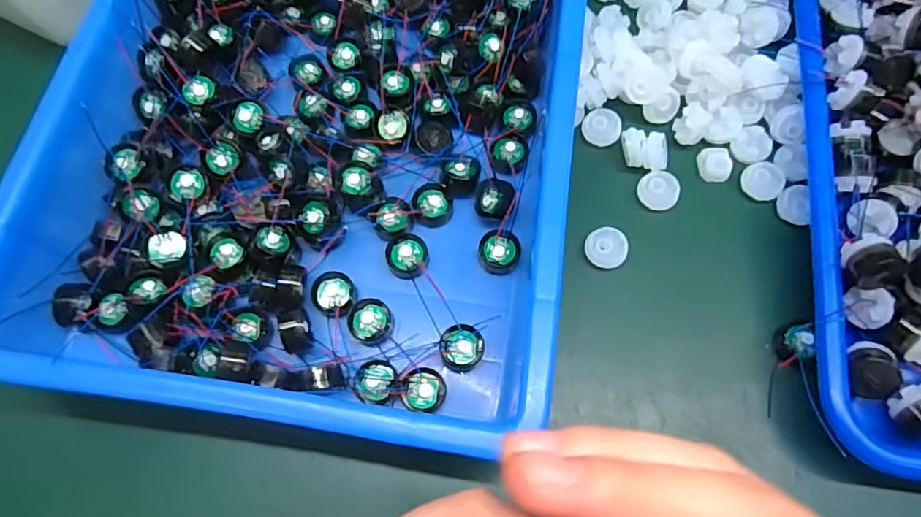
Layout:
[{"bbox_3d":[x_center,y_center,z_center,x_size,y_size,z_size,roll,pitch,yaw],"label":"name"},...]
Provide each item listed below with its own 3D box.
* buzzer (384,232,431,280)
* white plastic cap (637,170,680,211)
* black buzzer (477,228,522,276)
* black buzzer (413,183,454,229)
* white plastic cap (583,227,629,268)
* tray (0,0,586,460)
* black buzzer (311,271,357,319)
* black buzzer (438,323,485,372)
[{"bbox_3d":[-0.027,-0.001,0.289,0.021,0.008,0.022,9,70,4],"label":"buzzer"},{"bbox_3d":[0.106,-0.036,0.305,0.021,0.005,0.021,3,91,16],"label":"white plastic cap"},{"bbox_3d":[0.020,-0.003,0.291,0.021,0.013,0.019,21,71,8],"label":"black buzzer"},{"bbox_3d":[-0.014,-0.028,0.299,0.020,0.014,0.018,13,70,6],"label":"black buzzer"},{"bbox_3d":[0.075,-0.004,0.296,0.021,0.012,0.020,0,69,1],"label":"white plastic cap"},{"bbox_3d":[-0.062,-0.100,0.298,0.238,0.050,0.355,8,70,4],"label":"tray"},{"bbox_3d":[-0.062,0.018,0.282,0.024,0.008,0.021,32,73,12],"label":"black buzzer"},{"bbox_3d":[0.001,0.042,0.273,0.020,0.011,0.021,0,69,1],"label":"black buzzer"}]

